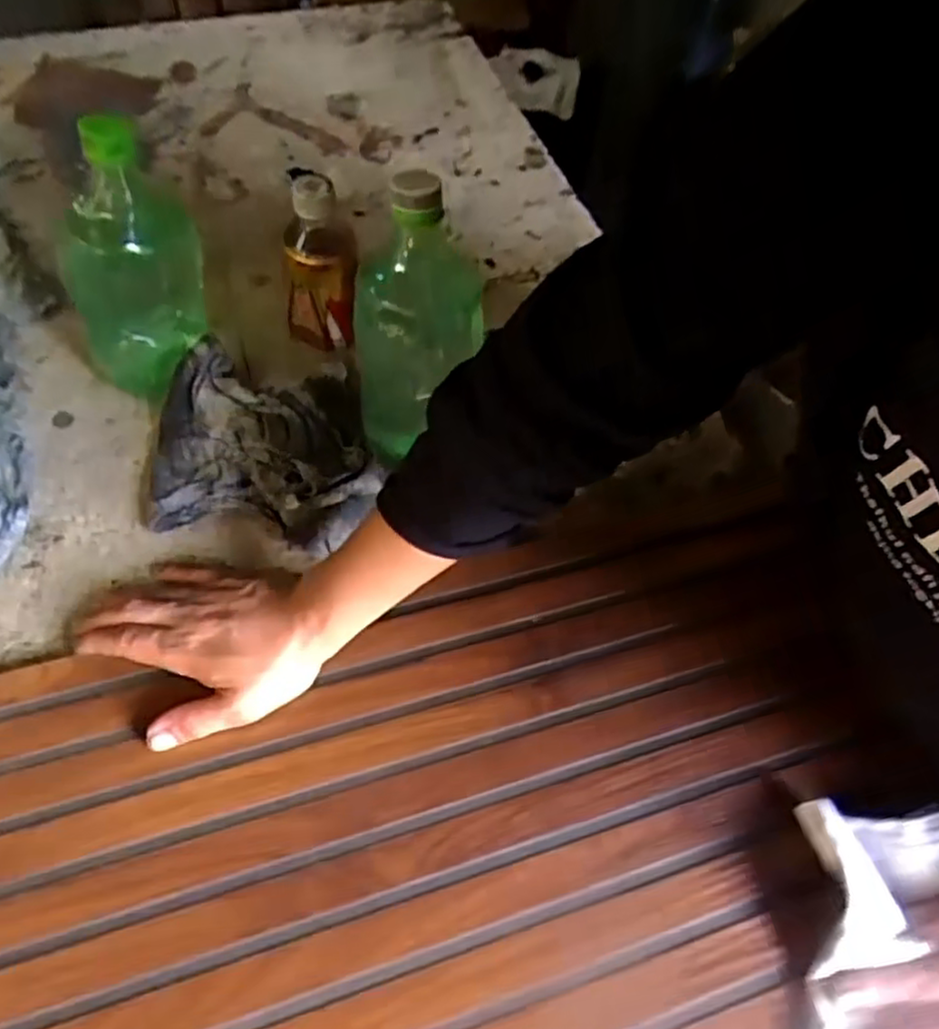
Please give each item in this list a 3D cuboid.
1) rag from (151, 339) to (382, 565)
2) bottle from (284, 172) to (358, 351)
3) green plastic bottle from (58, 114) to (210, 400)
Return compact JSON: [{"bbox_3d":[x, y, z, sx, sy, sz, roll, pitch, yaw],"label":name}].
[{"bbox_3d":[-0.145,-0.051,0.519,0.157,0.035,0.163,0,57,-3],"label":"rag"},{"bbox_3d":[-0.115,-0.188,0.546,0.054,0.133,0.046,-5,58,-6],"label":"bottle"},{"bbox_3d":[-0.232,-0.170,0.494,0.095,0.184,0.075,-18,60,-14],"label":"green plastic bottle"}]

